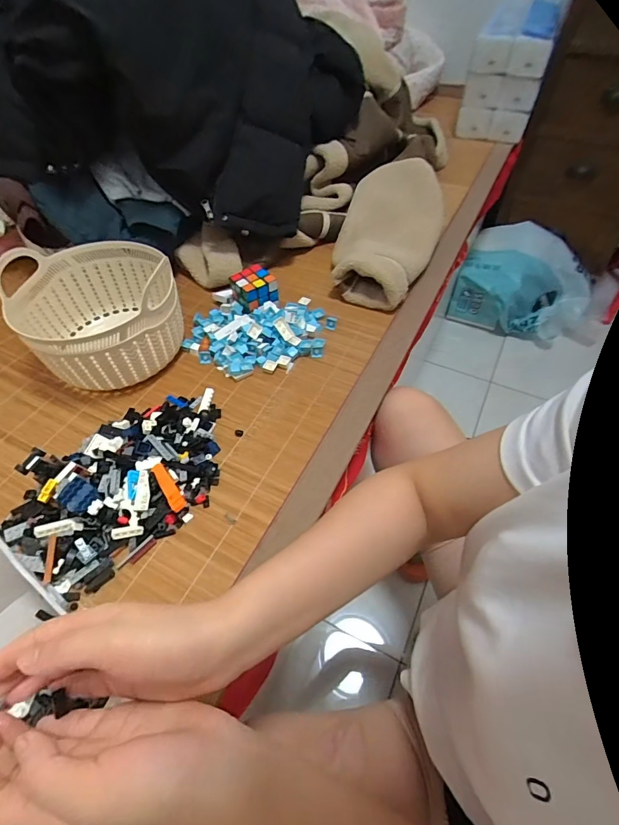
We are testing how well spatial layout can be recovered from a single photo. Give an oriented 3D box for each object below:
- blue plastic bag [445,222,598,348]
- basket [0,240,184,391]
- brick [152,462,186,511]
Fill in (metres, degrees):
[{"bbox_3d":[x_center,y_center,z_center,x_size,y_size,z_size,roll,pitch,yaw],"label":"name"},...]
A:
[{"bbox_3d":[0.698,-0.401,1.306,0.404,0.206,0.347,24,56,18],"label":"blue plastic bag"},{"bbox_3d":[-0.307,-0.145,0.611,0.218,0.140,0.227,-22,55,-15],"label":"basket"},{"bbox_3d":[-0.166,0.087,0.482,0.016,0.007,0.072,-30,58,-21],"label":"brick"}]

